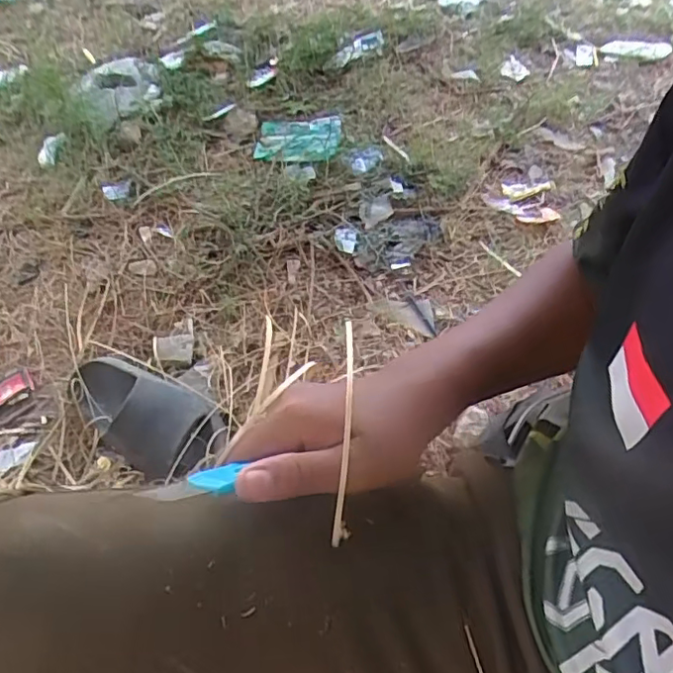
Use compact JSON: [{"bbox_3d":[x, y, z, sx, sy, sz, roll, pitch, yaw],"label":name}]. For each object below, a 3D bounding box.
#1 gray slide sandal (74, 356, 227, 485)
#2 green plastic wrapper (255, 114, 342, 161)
[{"bbox_3d":[-0.263,0.097,0.777,0.252,0.074,0.128,24,57,18],"label":"gray slide sandal"},{"bbox_3d":[-0.074,-0.387,1.135,0.159,0.031,0.117,0,50,0],"label":"green plastic wrapper"}]

